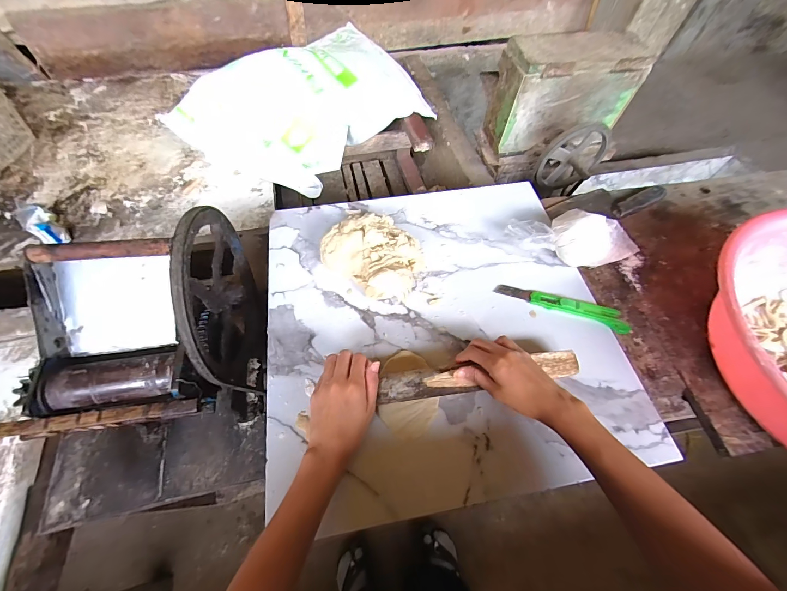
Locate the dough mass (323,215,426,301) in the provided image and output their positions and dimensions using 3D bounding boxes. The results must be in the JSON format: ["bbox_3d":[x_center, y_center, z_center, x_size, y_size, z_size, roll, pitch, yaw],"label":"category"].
[{"bbox_3d":[-0.025,-0.066,0.516,0.152,0.059,0.122,38,64,17],"label":"dough mass"}]

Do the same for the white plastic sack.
[{"bbox_3d":[-0.226,-0.545,0.951,0.389,0.206,0.658,39,64,17],"label":"white plastic sack"}]

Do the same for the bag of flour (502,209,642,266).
[{"bbox_3d":[0.297,-0.096,0.531,0.213,0.068,0.084,1,60,-4],"label":"bag of flour"}]

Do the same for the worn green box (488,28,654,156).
[{"bbox_3d":[0.453,-0.541,0.892,0.346,0.229,0.134,-9,61,-10],"label":"worn green box"}]

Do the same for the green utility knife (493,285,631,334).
[{"bbox_3d":[0.255,0.016,0.504,0.193,0.020,0.033,17,60,6],"label":"green utility knife"}]

